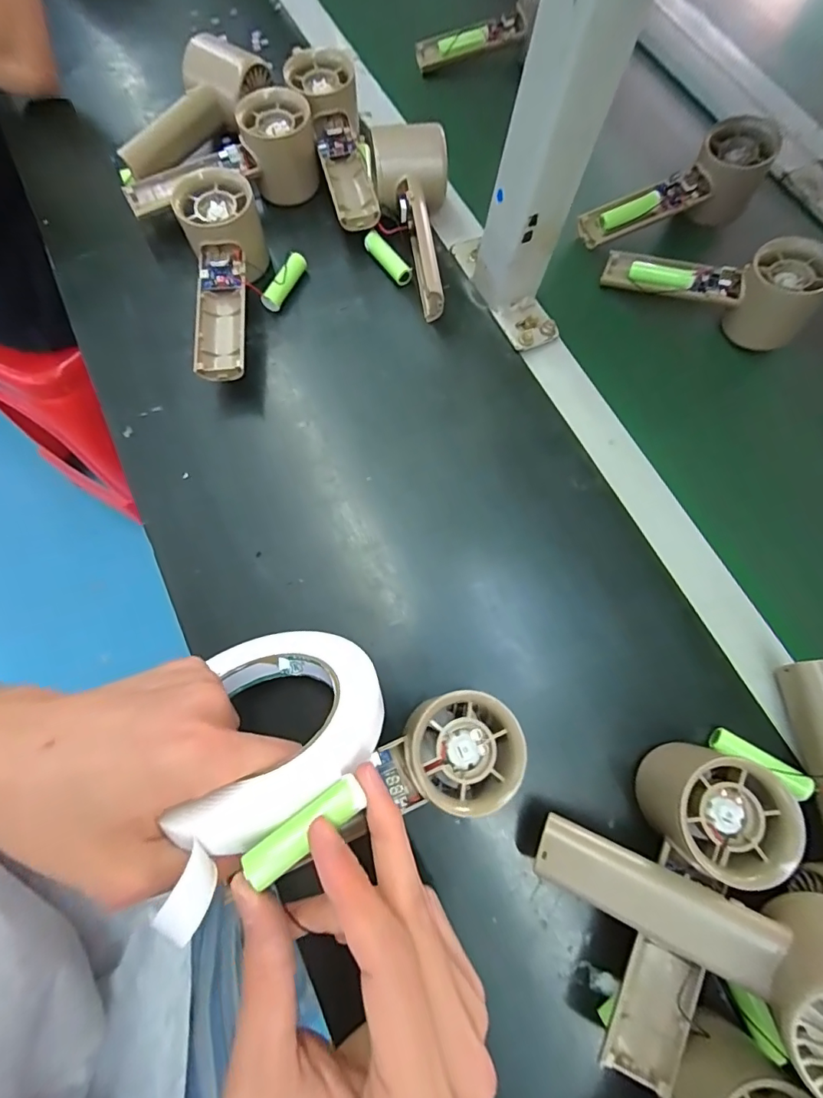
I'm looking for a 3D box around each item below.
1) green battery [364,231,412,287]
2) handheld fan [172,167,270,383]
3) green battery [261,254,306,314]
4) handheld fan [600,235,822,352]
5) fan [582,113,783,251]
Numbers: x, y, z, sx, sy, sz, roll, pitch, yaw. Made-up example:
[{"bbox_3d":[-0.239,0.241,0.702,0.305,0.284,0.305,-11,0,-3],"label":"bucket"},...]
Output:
[{"bbox_3d":[-0.019,-0.235,0.385,0.014,0.016,0.049,-33,76,-10],"label":"green battery"},{"bbox_3d":[-0.137,-0.198,0.353,0.052,0.056,0.157,-10,73,-4],"label":"handheld fan"},{"bbox_3d":[-0.101,-0.212,0.379,0.016,0.019,0.050,22,74,6],"label":"green battery"},{"bbox_3d":[0.235,-0.209,0.378,0.154,0.052,0.053,21,73,21],"label":"handheld fan"},{"bbox_3d":[0.221,-0.302,0.406,0.156,0.051,0.048,-20,74,7],"label":"fan"}]

